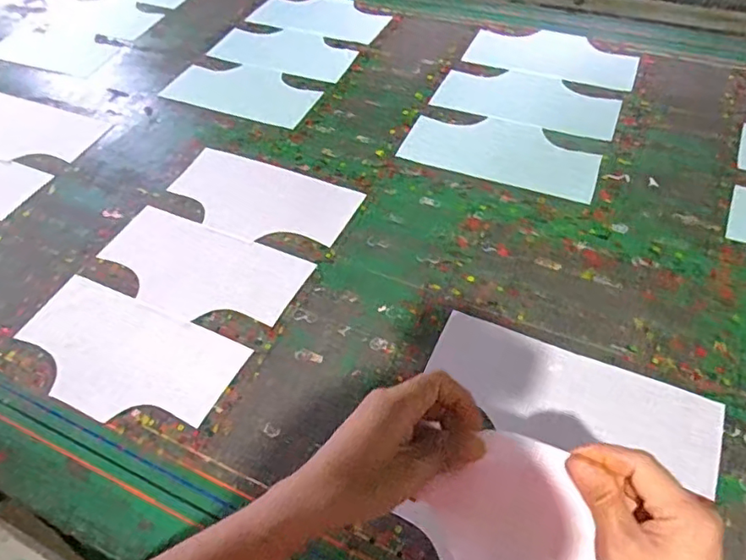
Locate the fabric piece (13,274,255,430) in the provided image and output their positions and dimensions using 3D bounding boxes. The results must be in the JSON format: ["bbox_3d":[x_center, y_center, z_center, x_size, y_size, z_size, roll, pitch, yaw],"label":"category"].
[{"bbox_3d":[-0.322,0.093,0.681,0.300,0.007,0.153,18,53,23],"label":"fabric piece"}]

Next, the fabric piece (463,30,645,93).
[{"bbox_3d":[0.338,-0.427,1.021,0.305,0.005,0.146,20,58,20],"label":"fabric piece"}]

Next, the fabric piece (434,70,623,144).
[{"bbox_3d":[0.269,-0.320,0.945,0.305,0.005,0.134,20,56,18],"label":"fabric piece"}]

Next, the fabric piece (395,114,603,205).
[{"bbox_3d":[0.207,-0.210,0.875,0.305,0.008,0.143,20,57,21],"label":"fabric piece"}]

